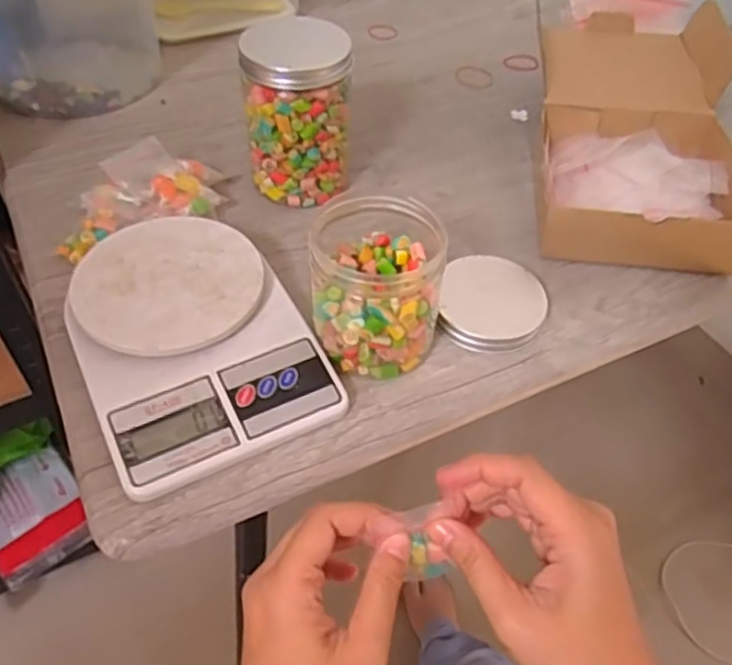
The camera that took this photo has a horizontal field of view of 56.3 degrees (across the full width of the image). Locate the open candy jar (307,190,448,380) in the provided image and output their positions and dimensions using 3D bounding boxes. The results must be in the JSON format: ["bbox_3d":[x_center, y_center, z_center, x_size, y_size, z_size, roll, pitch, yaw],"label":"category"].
[{"bbox_3d":[0.008,-0.036,0.478,0.091,0.094,0.107,-3,50,-4],"label":"open candy jar"}]

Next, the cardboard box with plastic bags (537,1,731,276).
[{"bbox_3d":[0.247,-0.196,0.627,0.166,0.087,0.325,8,50,5],"label":"cardboard box with plastic bags"}]

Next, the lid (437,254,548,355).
[{"bbox_3d":[0.096,-0.022,0.519,0.076,0.019,0.079,1,50,-1],"label":"lid"}]

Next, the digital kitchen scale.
[{"bbox_3d":[-0.124,0.003,0.477,0.145,0.040,0.202,-24,54,-20],"label":"digital kitchen scale"}]

